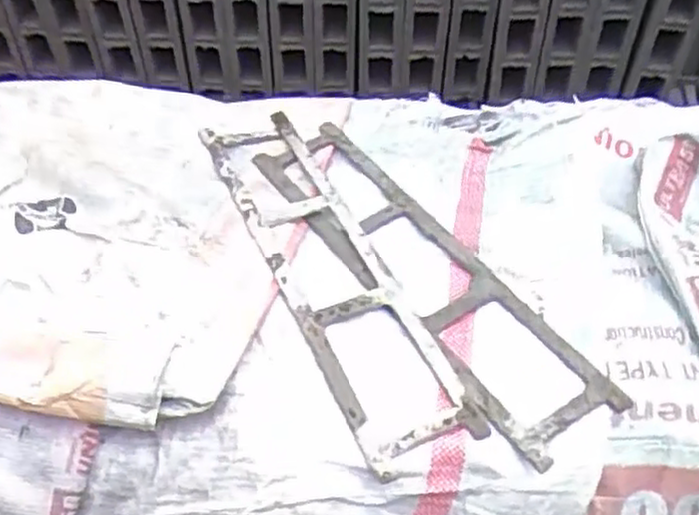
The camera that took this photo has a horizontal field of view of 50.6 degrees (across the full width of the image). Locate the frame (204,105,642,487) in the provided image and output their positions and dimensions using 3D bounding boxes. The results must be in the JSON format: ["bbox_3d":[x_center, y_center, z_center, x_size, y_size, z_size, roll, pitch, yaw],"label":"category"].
[{"bbox_3d":[0.024,-0.006,0.597,0.171,0.038,0.388,-19,44,-17],"label":"frame"}]

